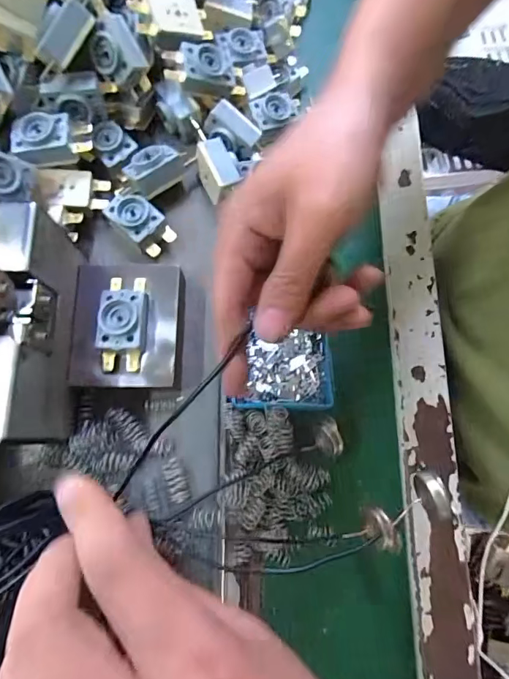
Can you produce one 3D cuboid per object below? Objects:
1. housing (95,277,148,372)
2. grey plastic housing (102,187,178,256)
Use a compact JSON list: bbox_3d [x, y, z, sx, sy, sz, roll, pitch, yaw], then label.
[{"bbox_3d":[-0.081,-0.012,0.261,0.028,0.014,0.060,1,75,-1],"label":"housing"},{"bbox_3d":[-0.081,-0.083,0.295,0.048,0.015,0.027,42,78,9],"label":"grey plastic housing"}]

